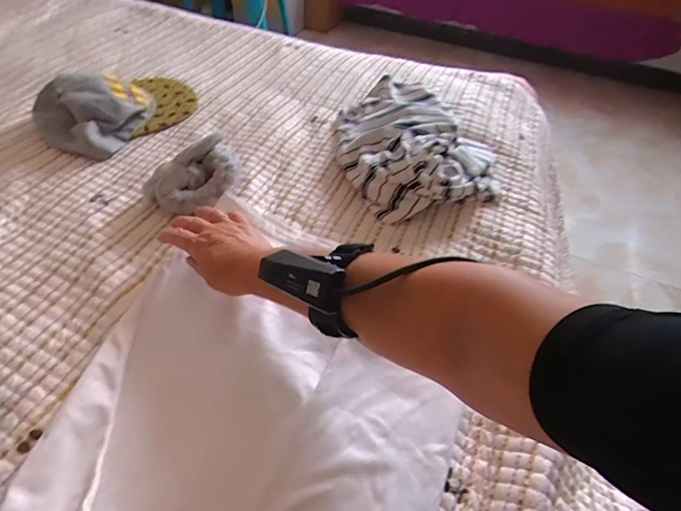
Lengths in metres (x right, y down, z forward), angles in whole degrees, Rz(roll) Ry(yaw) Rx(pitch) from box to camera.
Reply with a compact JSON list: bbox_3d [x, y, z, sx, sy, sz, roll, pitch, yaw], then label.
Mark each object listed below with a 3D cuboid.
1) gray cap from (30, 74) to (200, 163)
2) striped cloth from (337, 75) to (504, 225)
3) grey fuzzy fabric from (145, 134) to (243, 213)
[{"bbox_3d":[-0.353,-0.252,0.701,0.153,0.061,0.240,31,51,23],"label":"gray cap"},{"bbox_3d":[0.105,-0.187,0.664,0.232,0.080,0.302,-16,49,-19],"label":"striped cloth"},{"bbox_3d":[-0.188,-0.100,0.560,0.120,0.067,0.070,-19,50,-21],"label":"grey fuzzy fabric"}]

